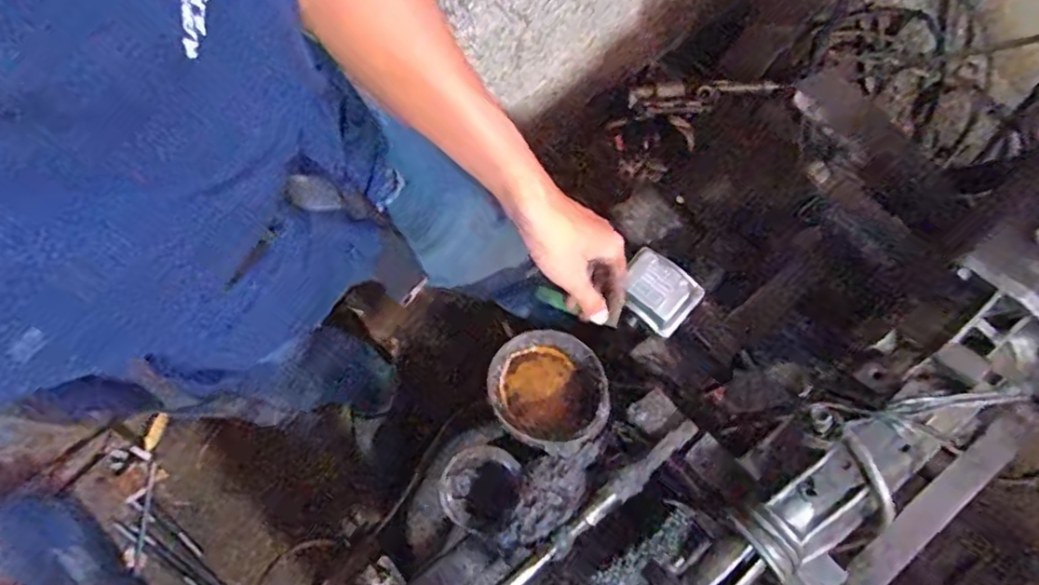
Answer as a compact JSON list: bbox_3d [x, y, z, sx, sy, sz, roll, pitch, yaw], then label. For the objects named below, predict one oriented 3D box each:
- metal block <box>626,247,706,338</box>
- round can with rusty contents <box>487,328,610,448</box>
[{"bbox_3d":[0.153,-0.003,0.707,0.085,0.020,0.072,40,77,10],"label":"metal block"},{"bbox_3d":[0.029,0.099,0.661,0.130,0.047,0.118,37,76,9],"label":"round can with rusty contents"}]

